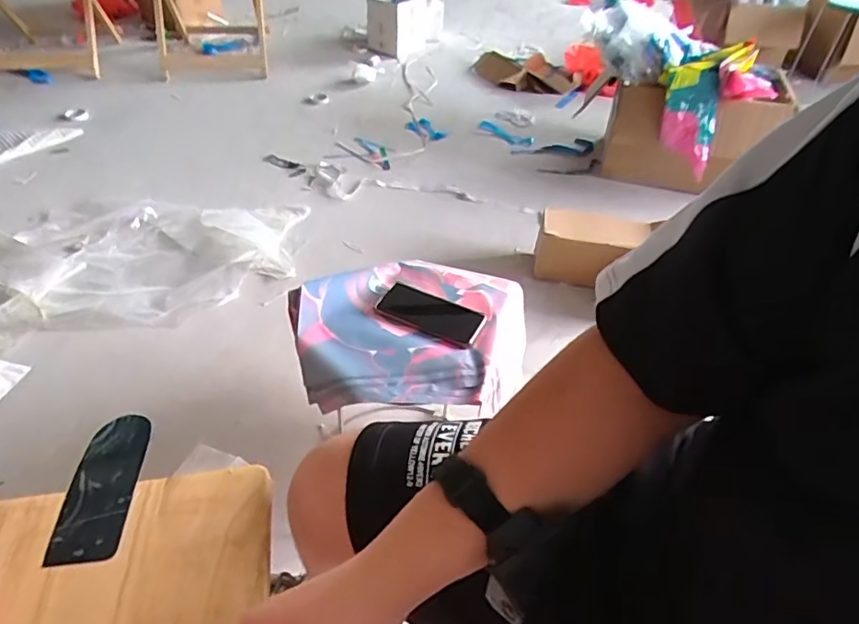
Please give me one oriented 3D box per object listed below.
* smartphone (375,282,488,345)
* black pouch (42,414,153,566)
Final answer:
[{"bbox_3d":[0.002,-0.002,0.876,0.168,0.014,0.074,21,60,11],"label":"smartphone"},{"bbox_3d":[-0.318,0.166,0.541,0.061,0.010,0.160,-3,43,-9],"label":"black pouch"}]

